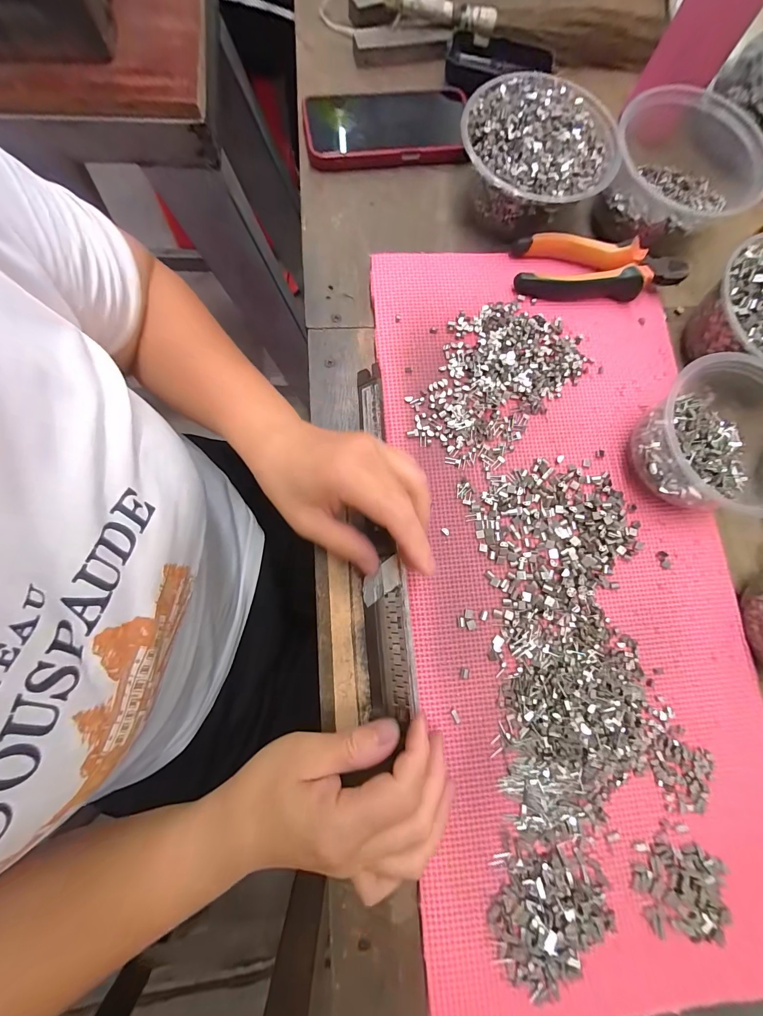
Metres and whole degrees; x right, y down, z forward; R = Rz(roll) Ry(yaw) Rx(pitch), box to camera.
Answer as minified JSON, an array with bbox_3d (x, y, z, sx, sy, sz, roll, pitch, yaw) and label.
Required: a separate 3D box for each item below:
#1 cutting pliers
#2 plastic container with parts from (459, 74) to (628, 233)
[{"bbox_3d":[0.196,-0.216,0.309,0.150,0.017,0.052,3,79,-2],"label":"cutting pliers"},{"bbox_3d":[0.137,-0.314,0.310,0.133,0.059,0.126,20,79,1],"label":"plastic container with parts"}]

